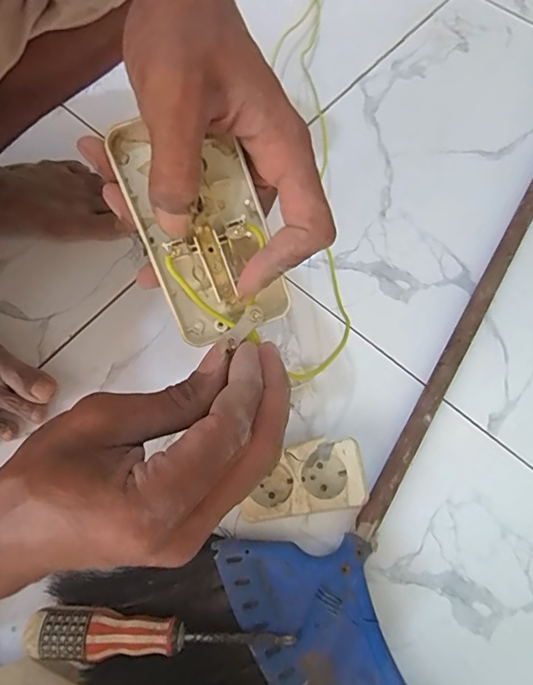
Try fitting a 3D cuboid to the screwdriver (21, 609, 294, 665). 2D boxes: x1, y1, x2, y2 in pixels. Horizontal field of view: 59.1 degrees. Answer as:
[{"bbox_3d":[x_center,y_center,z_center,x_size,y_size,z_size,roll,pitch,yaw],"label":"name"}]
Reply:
[{"bbox_3d":[-0.079,0.217,0.349,0.188,0.027,0.032,0,69,2],"label":"screwdriver"}]

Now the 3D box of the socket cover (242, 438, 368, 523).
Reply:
[{"bbox_3d":[0.030,0.117,0.400,0.101,0.033,0.056,-9,69,-2],"label":"socket cover"}]

